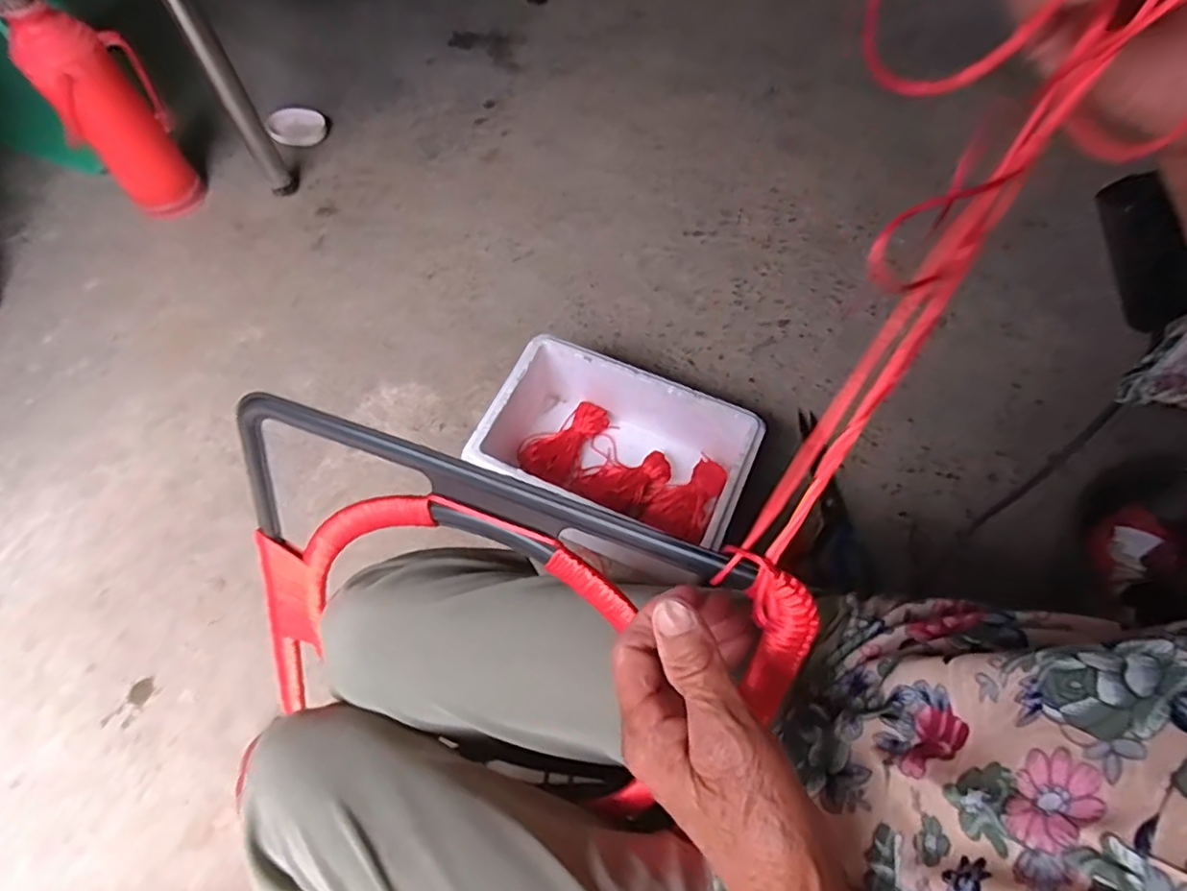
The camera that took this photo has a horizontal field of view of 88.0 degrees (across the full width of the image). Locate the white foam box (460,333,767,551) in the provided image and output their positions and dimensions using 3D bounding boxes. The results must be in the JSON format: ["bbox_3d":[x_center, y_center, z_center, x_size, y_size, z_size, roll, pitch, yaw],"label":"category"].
[{"bbox_3d":[0.027,0.023,0.859,0.334,0.158,0.218,23,64,14],"label":"white foam box"}]

